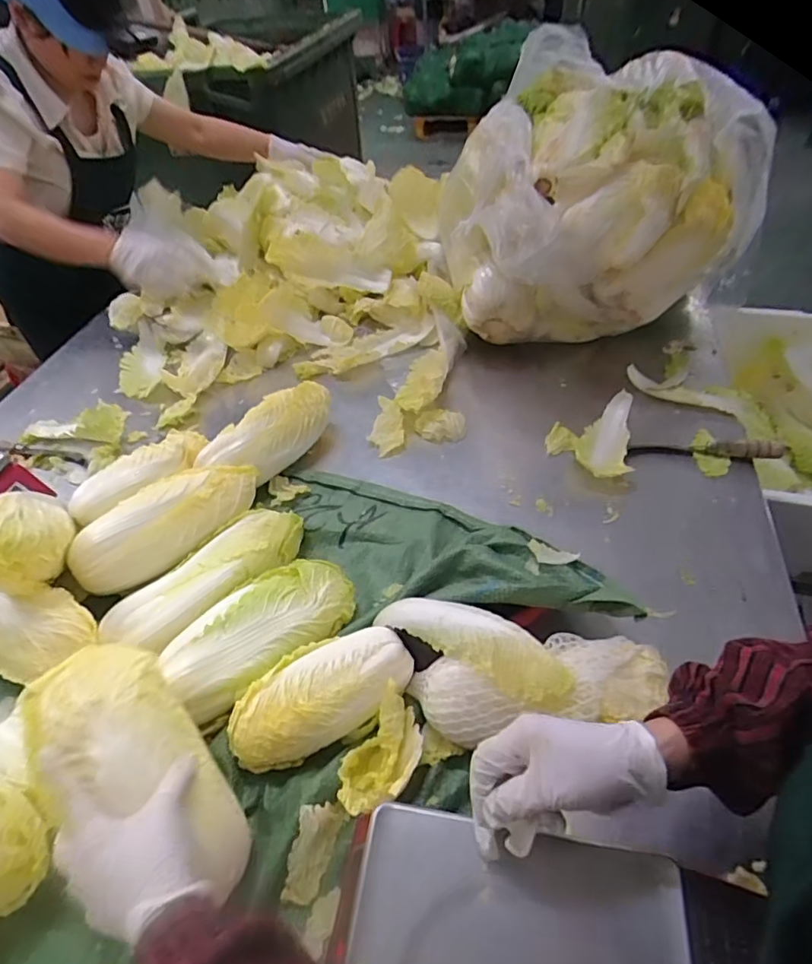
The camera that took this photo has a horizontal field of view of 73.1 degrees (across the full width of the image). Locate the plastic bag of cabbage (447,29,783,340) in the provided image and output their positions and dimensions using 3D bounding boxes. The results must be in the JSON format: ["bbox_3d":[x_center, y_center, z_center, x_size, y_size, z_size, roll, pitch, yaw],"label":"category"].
[{"bbox_3d":[0.332,-0.488,0.938,0.524,0.341,0.411,-18,47,-11],"label":"plastic bag of cabbage"}]

